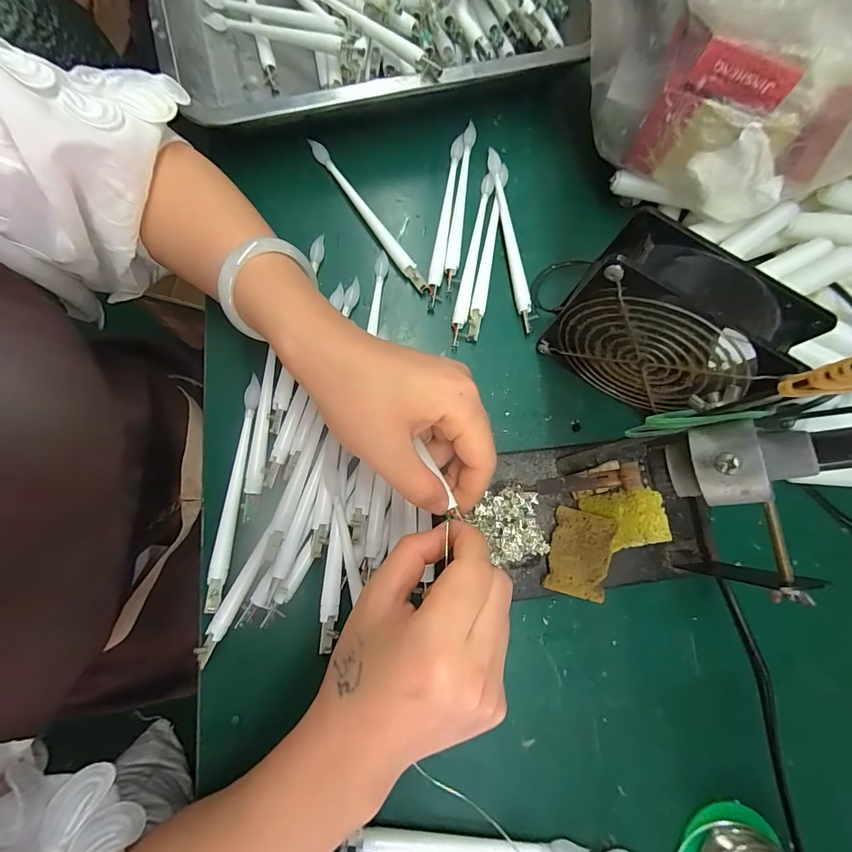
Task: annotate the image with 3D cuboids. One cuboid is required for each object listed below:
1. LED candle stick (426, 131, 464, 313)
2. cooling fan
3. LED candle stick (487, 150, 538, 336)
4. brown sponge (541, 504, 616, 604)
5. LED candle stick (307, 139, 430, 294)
[{"bbox_3d":[0.015,-0.165,0.328,0.012,0.007,0.159,9,79,-1],"label":"LED candle stick"},{"bbox_3d":[0.142,-0.058,0.257,0.110,0.121,0.046,37,82,5],"label":"cooling fan"},{"bbox_3d":[0.069,-0.151,0.323,0.015,0.012,0.151,-8,80,-4],"label":"LED candle stick"},{"bbox_3d":[0.104,0.086,0.274,0.039,0.009,0.055,15,79,0],"label":"brown sponge"},{"bbox_3d":[-0.044,-0.170,0.323,0.016,0.017,0.153,-35,83,-8],"label":"LED candle stick"}]

